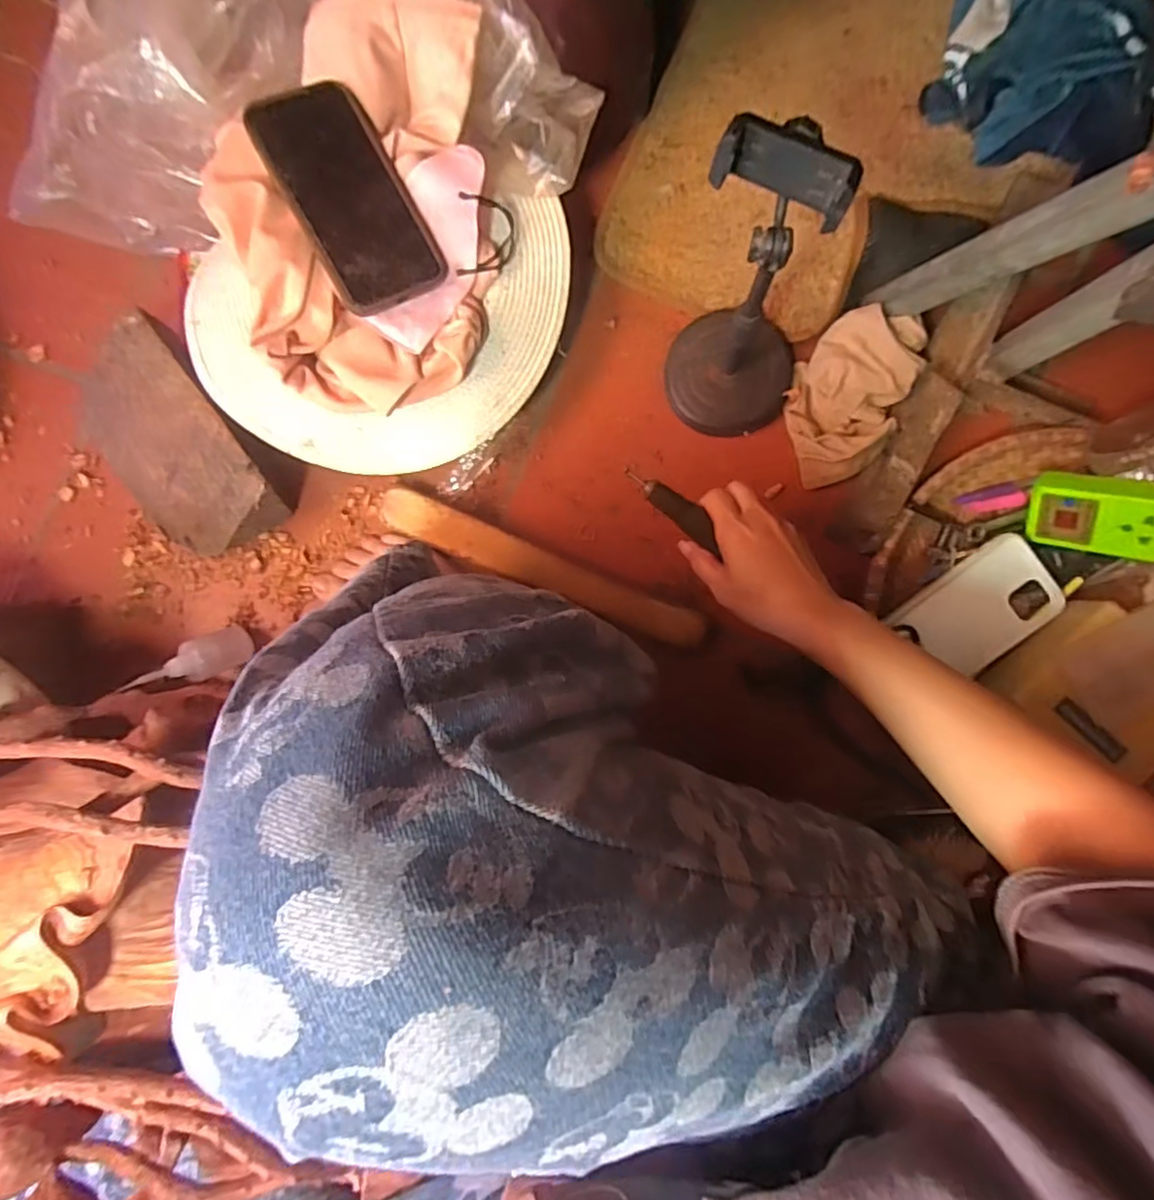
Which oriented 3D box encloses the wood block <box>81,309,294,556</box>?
[{"bbox_3d":[-0.361,-0.135,0.564,0.132,0.077,0.201,-41,86,0],"label":"wood block"}]

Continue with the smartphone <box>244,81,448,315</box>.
[{"bbox_3d":[-0.169,-0.299,0.472,0.081,0.010,0.157,-31,100,-15],"label":"smartphone"}]

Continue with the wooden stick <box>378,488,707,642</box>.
[{"bbox_3d":[-0.032,-0.026,0.572,0.303,0.027,0.035,23,89,4],"label":"wooden stick"}]

